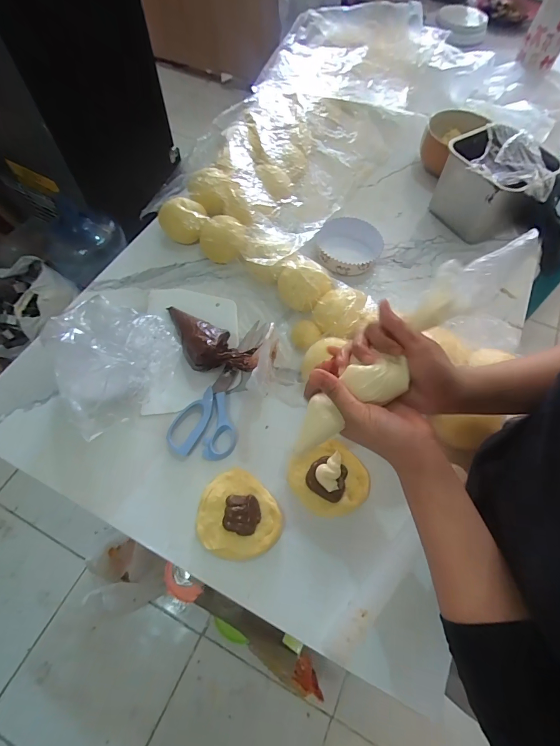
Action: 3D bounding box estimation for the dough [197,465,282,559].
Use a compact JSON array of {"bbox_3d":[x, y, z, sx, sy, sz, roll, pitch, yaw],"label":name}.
[{"bbox_3d":[-0.046,0.154,0.374,0.090,0.015,0.082,1,63,-1],"label":"dough"}]

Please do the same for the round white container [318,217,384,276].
[{"bbox_3d":[0.110,-0.200,0.549,0.097,0.035,0.101,1,63,-1],"label":"round white container"}]

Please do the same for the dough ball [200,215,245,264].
[{"bbox_3d":[-0.087,-0.200,0.528,0.065,0.046,0.062,1,63,-1],"label":"dough ball"}]

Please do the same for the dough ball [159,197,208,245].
[{"bbox_3d":[-0.150,-0.235,0.547,0.071,0.051,0.068,-17,65,-10],"label":"dough ball"}]

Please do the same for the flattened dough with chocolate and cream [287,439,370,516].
[{"bbox_3d":[0.055,0.118,0.392,0.085,0.027,0.075,-17,65,-10],"label":"flattened dough with chocolate and cream"}]

